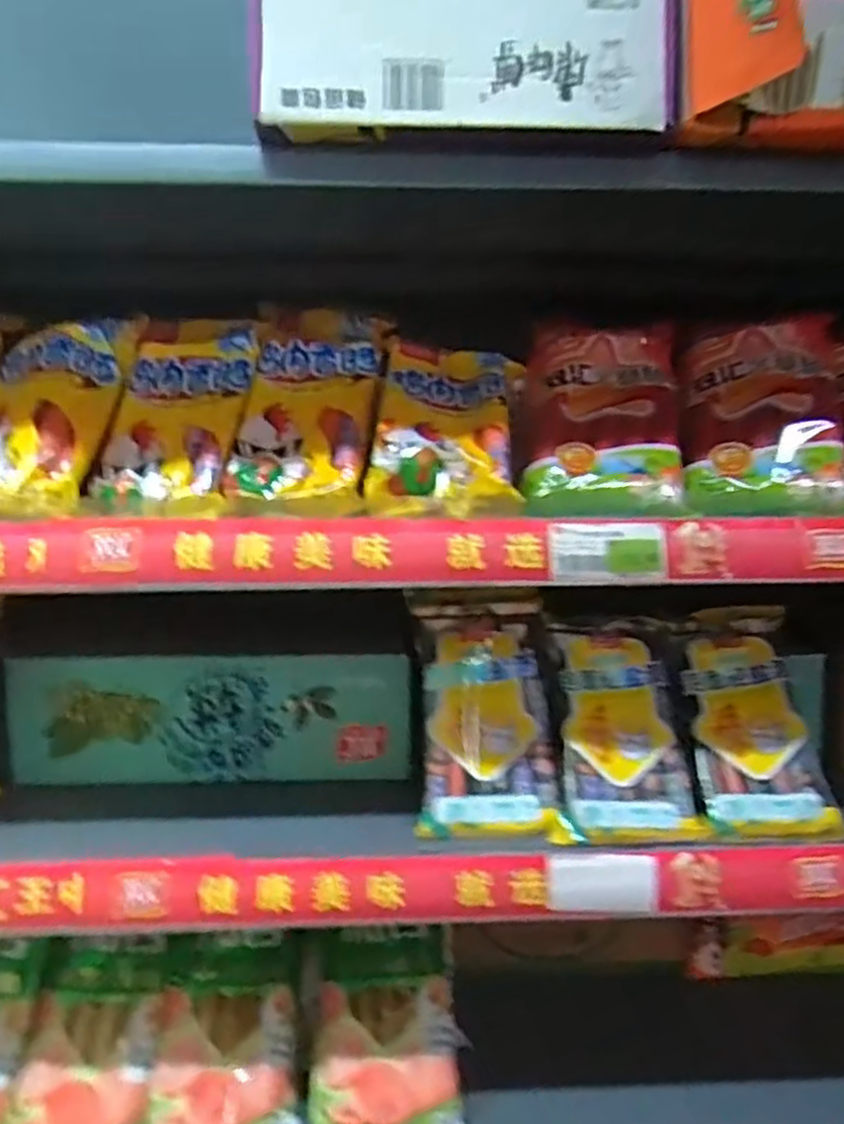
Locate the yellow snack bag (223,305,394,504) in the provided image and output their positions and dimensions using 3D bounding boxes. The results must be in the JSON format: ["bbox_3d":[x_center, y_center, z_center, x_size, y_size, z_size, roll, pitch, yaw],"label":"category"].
[{"bbox_3d":[-0.091,-0.133,0.631,0.109,0.201,0.021,4,-29,6],"label":"yellow snack bag"}]

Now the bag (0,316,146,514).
[{"bbox_3d":[-0.297,-0.120,0.601,0.104,0.191,0.040,4,-29,-2],"label":"bag"}]

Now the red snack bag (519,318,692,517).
[{"bbox_3d":[0.144,-0.114,0.634,0.133,0.232,0.075,-1,-31,10],"label":"red snack bag"}]

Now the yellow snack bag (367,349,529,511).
[{"bbox_3d":[0.022,-0.110,0.619,0.109,0.045,0.192,5,44,-1],"label":"yellow snack bag"}]

